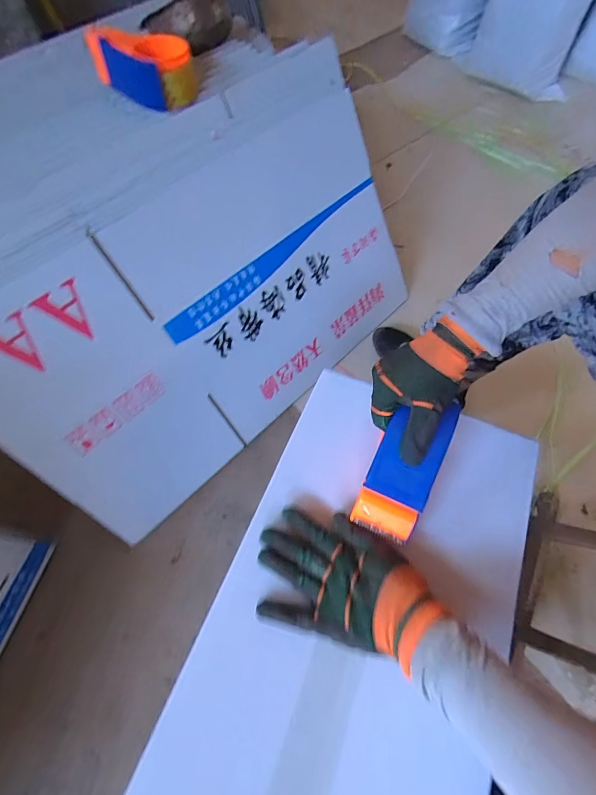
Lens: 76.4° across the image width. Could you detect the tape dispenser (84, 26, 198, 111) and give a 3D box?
[{"bbox_3d":[-0.227,-0.496,0.559,0.135,0.070,0.093,33,68,16],"label":"tape dispenser"}]

